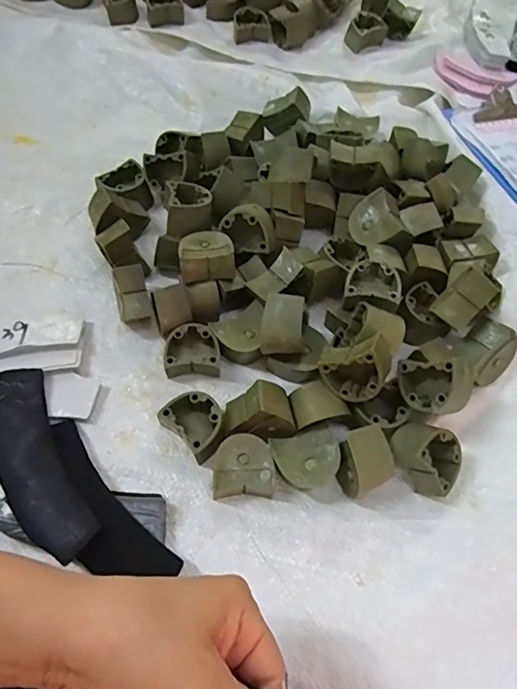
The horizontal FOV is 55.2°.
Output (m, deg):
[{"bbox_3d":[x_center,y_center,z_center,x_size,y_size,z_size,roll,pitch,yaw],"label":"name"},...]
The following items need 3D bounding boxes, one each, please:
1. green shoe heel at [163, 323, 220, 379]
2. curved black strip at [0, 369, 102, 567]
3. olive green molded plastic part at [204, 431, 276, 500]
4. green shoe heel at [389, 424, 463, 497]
[{"bbox_3d":[-0.055,0.005,0.412,0.043,0.026,0.036,-1,62,-4],"label":"green shoe heel"},{"bbox_3d":[-0.163,0.084,0.358,0.048,0.021,0.153,-25,66,-16],"label":"curved black strip"},{"bbox_3d":[-0.013,0.091,0.366,0.045,0.027,0.042,-10,63,-9],"label":"olive green molded plastic part"},{"bbox_3d":[0.125,0.083,0.367,0.046,0.030,0.039,49,63,-21],"label":"green shoe heel"}]

